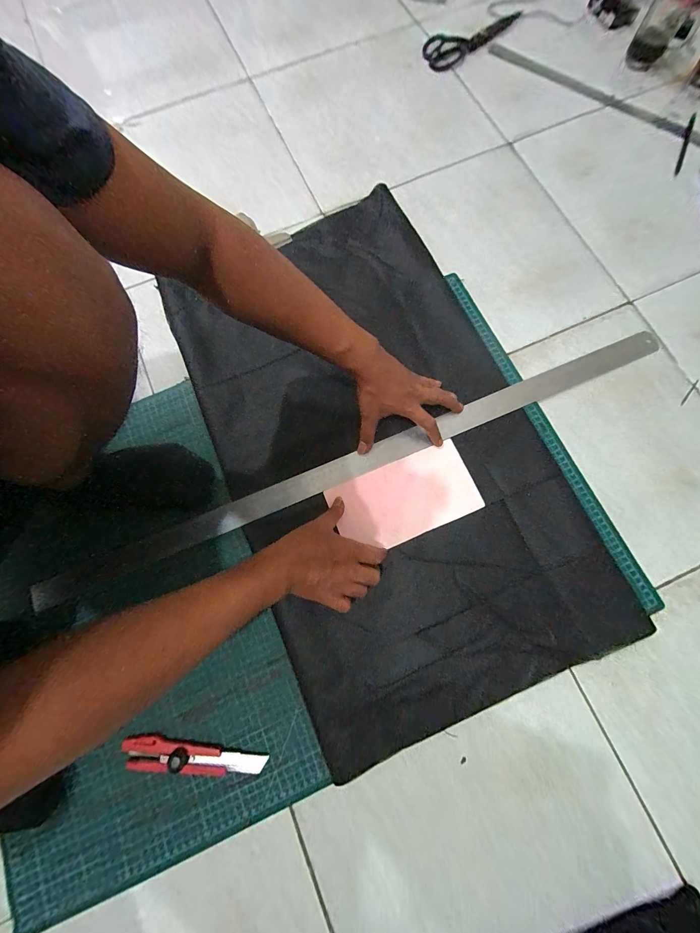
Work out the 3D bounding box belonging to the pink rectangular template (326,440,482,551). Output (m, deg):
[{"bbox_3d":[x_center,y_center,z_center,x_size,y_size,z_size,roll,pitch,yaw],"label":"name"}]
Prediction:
[{"bbox_3d":[0.080,0.047,0.444,0.204,0.005,0.111,-23,76,-5],"label":"pink rectangular template"}]

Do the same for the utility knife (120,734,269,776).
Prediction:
[{"bbox_3d":[-0.198,0.366,0.378,0.177,0.018,0.031,4,78,3],"label":"utility knife"}]

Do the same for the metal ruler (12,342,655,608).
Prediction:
[{"bbox_3d":[0.021,-0.008,0.457,0.983,0.006,0.036,-23,78,-4],"label":"metal ruler"}]

